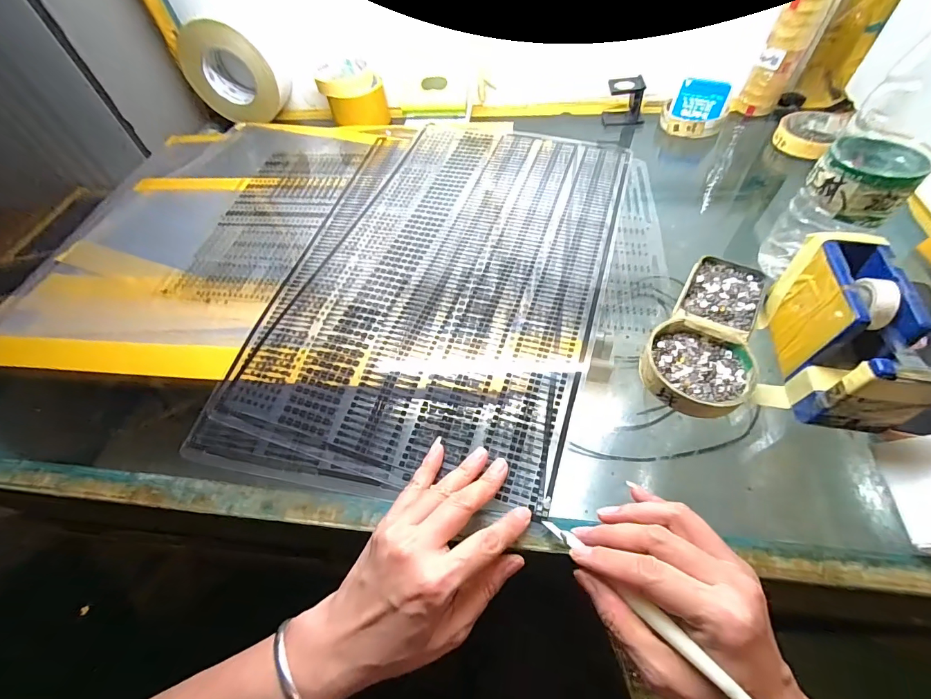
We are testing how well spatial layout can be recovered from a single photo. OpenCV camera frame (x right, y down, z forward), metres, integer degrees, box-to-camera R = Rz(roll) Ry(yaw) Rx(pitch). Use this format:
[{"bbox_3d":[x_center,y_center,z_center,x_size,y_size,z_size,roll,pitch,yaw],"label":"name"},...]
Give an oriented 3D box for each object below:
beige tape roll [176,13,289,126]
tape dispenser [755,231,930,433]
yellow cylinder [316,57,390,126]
[{"bbox_3d":[-0.350,-0.424,0.605,0.136,0.122,0.068,7,56,10],"label":"beige tape roll"},{"bbox_3d":[0.274,-0.015,0.291,0.054,0.074,0.130,6,56,9],"label":"tape dispenser"},{"bbox_3d":[-0.171,-0.390,0.597,0.093,0.060,0.082,-13,55,-4],"label":"yellow cylinder"}]

